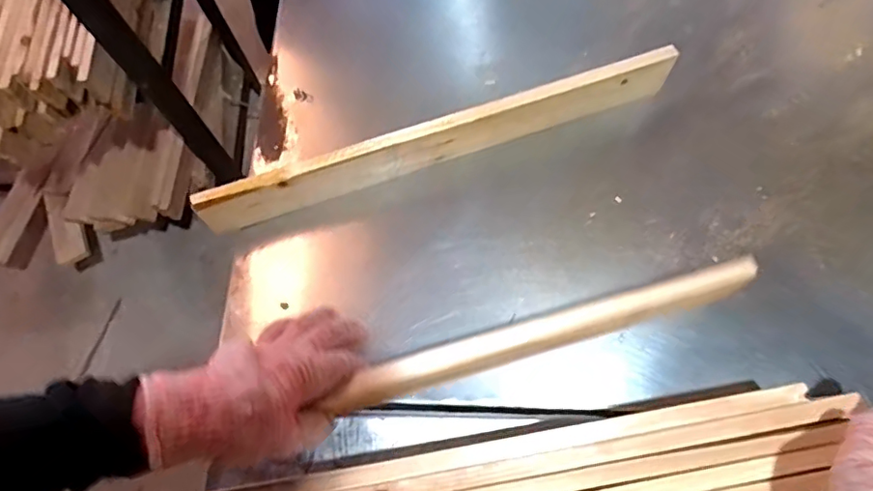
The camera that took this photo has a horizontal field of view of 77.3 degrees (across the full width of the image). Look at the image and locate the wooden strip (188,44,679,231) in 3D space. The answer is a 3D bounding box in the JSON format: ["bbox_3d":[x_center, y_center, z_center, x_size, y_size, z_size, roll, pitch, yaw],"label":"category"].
[{"bbox_3d":[0.006,-0.103,0.542,0.475,0.065,0.018,-19,70,-5],"label":"wooden strip"}]

